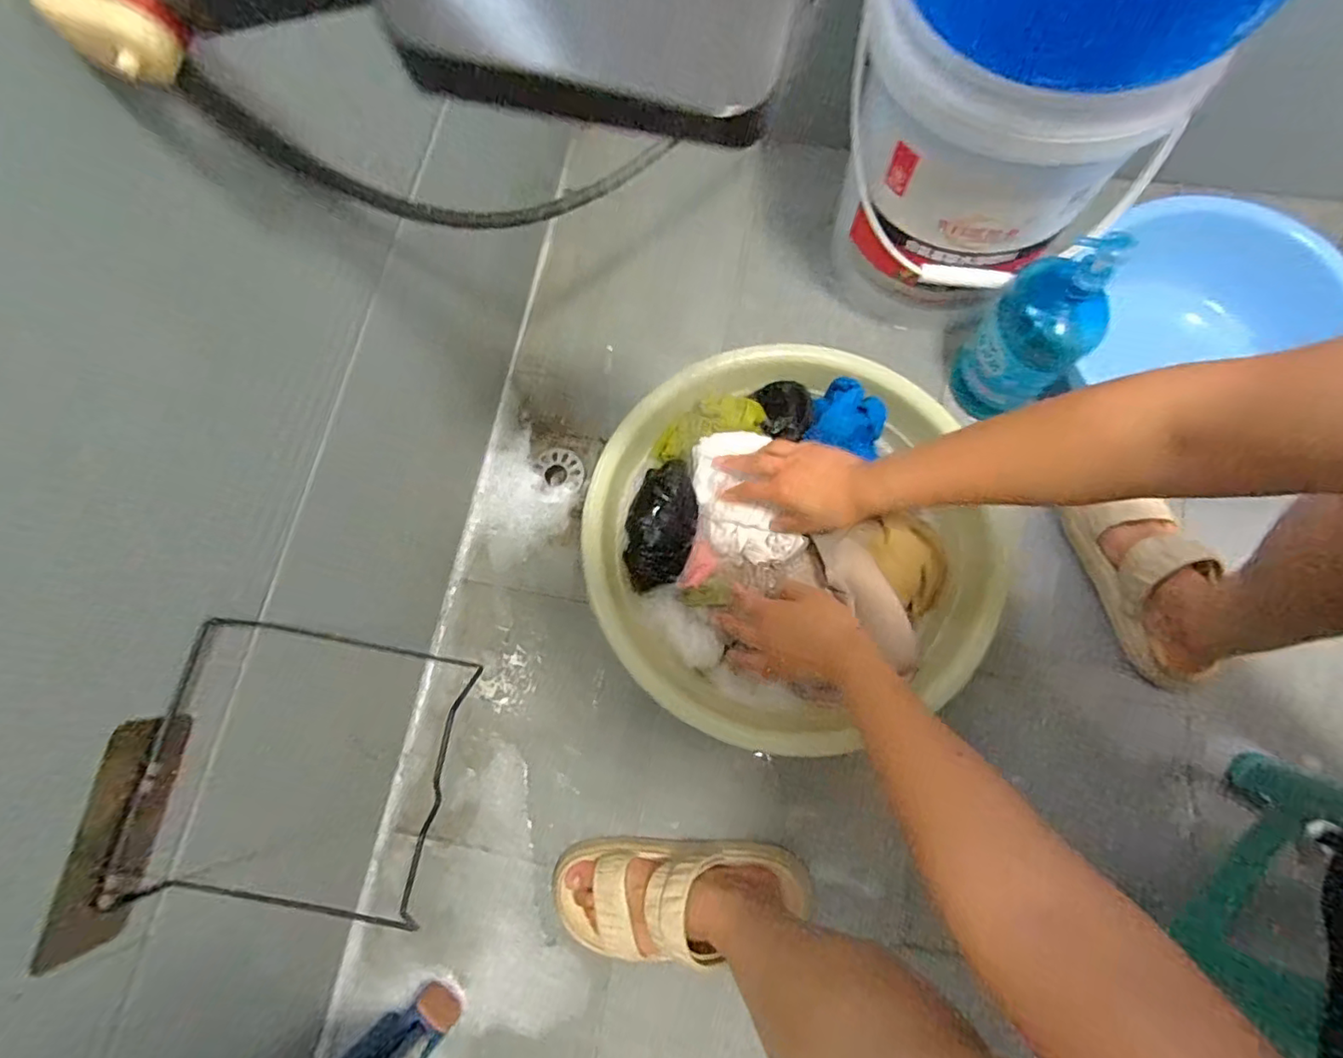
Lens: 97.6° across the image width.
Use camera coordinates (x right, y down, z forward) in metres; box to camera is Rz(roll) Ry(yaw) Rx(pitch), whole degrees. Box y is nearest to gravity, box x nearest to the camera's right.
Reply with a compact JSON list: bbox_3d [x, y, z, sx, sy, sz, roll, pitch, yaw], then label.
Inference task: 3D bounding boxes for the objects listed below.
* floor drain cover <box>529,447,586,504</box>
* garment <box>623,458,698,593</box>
[{"bbox_3d":[-0.153,-0.072,0.789,0.069,0.009,0.078,13,76,5],"label":"floor drain cover"},{"bbox_3d":[-0.010,-0.005,0.634,0.074,0.038,0.141,10,76,4],"label":"garment"}]

